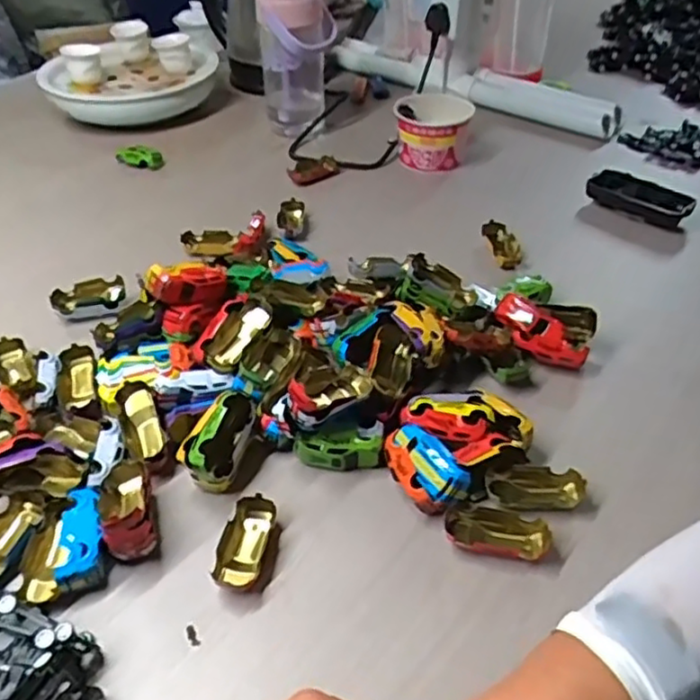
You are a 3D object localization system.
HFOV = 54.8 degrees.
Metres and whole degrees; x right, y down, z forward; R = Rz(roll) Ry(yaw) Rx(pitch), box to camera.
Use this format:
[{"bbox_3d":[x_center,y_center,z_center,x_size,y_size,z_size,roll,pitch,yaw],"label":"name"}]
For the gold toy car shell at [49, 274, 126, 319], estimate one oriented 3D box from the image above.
[{"bbox_3d":[-0.240,-0.047,0.625,0.063,0.025,0.028,-6,40,-7],"label":"gold toy car shell"}]

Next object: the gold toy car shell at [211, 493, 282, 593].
[{"bbox_3d":[-0.064,0.124,0.431,0.034,0.017,0.061,6,40,8],"label":"gold toy car shell"}]

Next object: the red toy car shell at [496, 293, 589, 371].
[{"bbox_3d":[0.155,-0.015,0.548,0.035,0.024,0.080,-34,68,-33],"label":"red toy car shell"}]

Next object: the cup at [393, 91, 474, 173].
[{"bbox_3d":[0.099,-0.260,0.807,0.089,0.069,0.091,0,40,1],"label":"cup"}]

